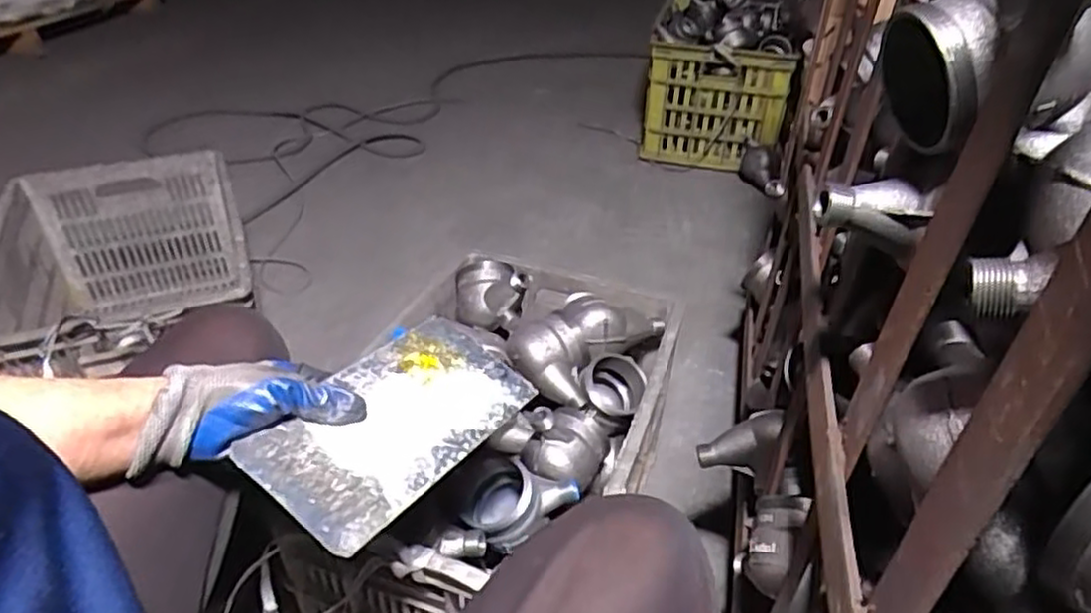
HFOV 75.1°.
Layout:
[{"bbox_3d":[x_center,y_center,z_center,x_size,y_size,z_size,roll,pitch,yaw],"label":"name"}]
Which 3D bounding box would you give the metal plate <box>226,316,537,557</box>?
[{"bbox_3d":[-0.114,0.088,0.555,0.114,0.008,0.234,37,39,12],"label":"metal plate"}]

